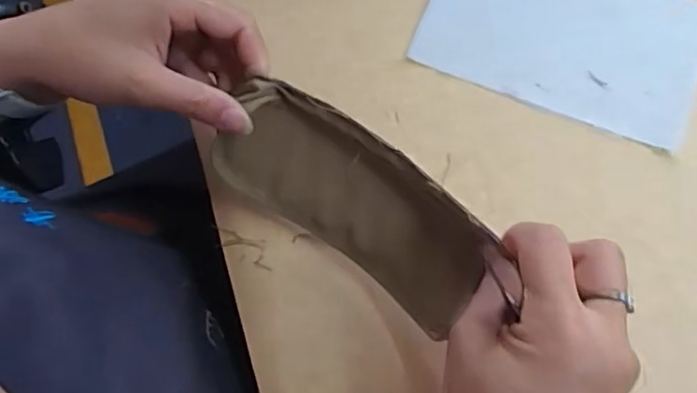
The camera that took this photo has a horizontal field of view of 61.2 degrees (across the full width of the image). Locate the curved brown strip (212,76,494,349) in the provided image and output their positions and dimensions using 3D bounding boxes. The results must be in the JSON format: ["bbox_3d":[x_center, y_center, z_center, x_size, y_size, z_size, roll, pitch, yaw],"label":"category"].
[{"bbox_3d":[0.001,0.002,0.319,0.158,0.015,0.074,35,118,10],"label":"curved brown strip"}]

